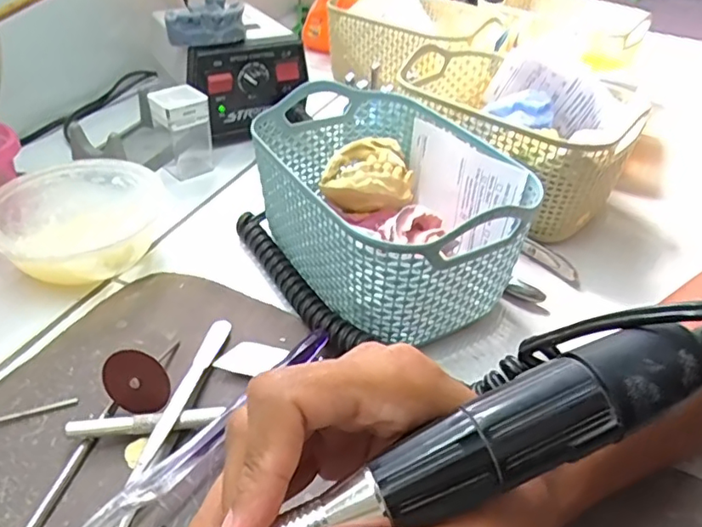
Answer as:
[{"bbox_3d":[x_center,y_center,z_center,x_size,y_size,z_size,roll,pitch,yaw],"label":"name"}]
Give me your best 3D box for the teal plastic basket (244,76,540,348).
[{"bbox_3d":[0.022,-0.033,0.353,0.121,0.083,0.170,-17,43,-26],"label":"teal plastic basket"}]

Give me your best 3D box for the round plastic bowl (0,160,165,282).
[{"bbox_3d":[-0.169,-0.023,0.357,0.100,0.040,0.104,3,38,-2],"label":"round plastic bowl"}]

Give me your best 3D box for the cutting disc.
[{"bbox_3d":[-0.102,0.056,0.271,0.033,0.030,0.004,41,8,-3],"label":"cutting disc"}]

